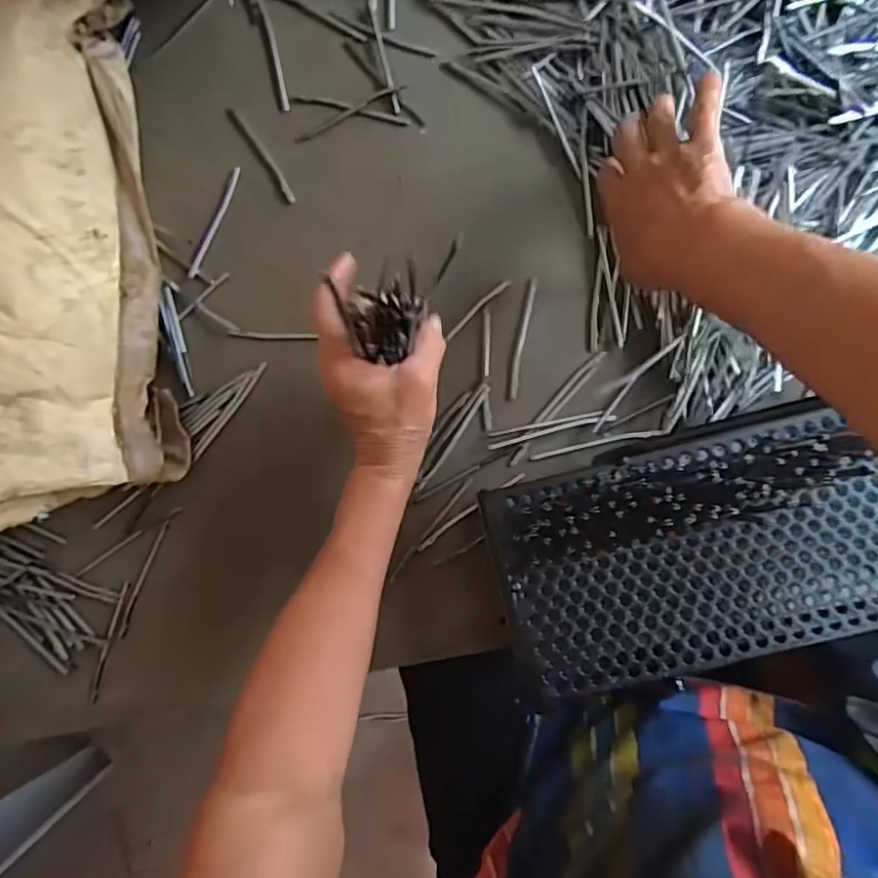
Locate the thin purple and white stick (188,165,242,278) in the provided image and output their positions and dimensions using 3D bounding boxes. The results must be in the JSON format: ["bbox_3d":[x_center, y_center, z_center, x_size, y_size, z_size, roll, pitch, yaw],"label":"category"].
[{"bbox_3d":[-0.198,-0.191,0.519,0.010,0.006,0.106,22,87,6],"label":"thin purple and white stick"}]

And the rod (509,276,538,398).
[{"bbox_3d":[0.070,-0.085,0.494,0.008,0.004,0.105,10,85,5],"label":"rod"}]

